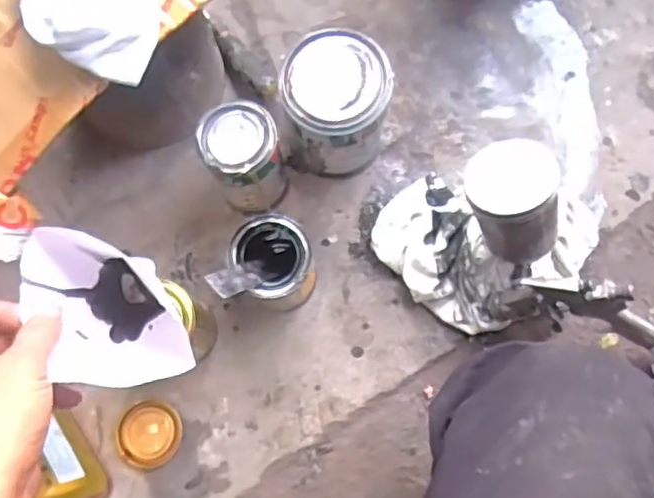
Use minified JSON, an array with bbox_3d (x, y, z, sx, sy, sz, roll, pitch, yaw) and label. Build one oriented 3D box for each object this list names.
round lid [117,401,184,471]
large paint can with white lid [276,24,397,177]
[{"bbox_3d":[-0.182,0.190,0.639,0.063,0.015,0.065,0,80,0],"label":"round lid"},{"bbox_3d":[0.011,-0.139,0.644,0.105,0.141,0.117,-17,79,-3],"label":"large paint can with white lid"}]

